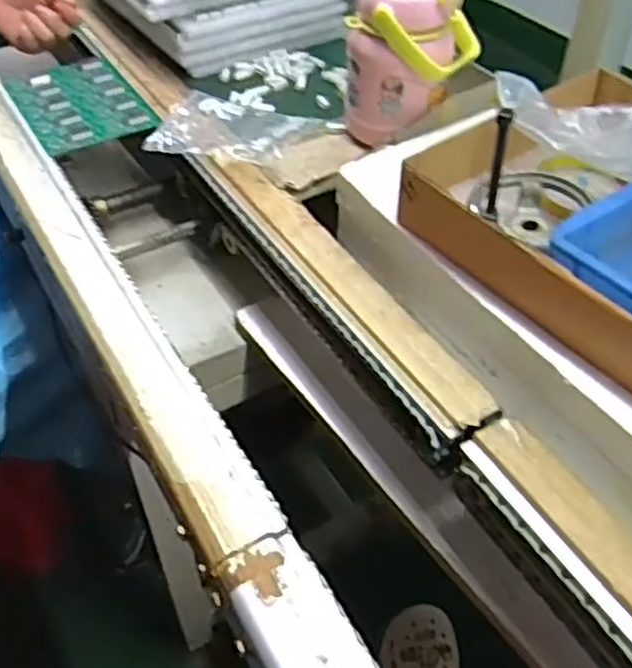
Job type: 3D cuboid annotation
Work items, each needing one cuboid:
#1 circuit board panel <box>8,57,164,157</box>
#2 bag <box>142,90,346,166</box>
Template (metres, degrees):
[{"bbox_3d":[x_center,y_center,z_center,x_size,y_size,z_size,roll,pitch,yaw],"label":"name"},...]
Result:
[{"bbox_3d":[-0.271,-0.263,0.829,0.119,0.010,0.182,-24,51,-22],"label":"circuit board panel"},{"bbox_3d":[-0.079,-0.216,0.757,0.172,0.023,0.107,17,48,15],"label":"bag"}]

